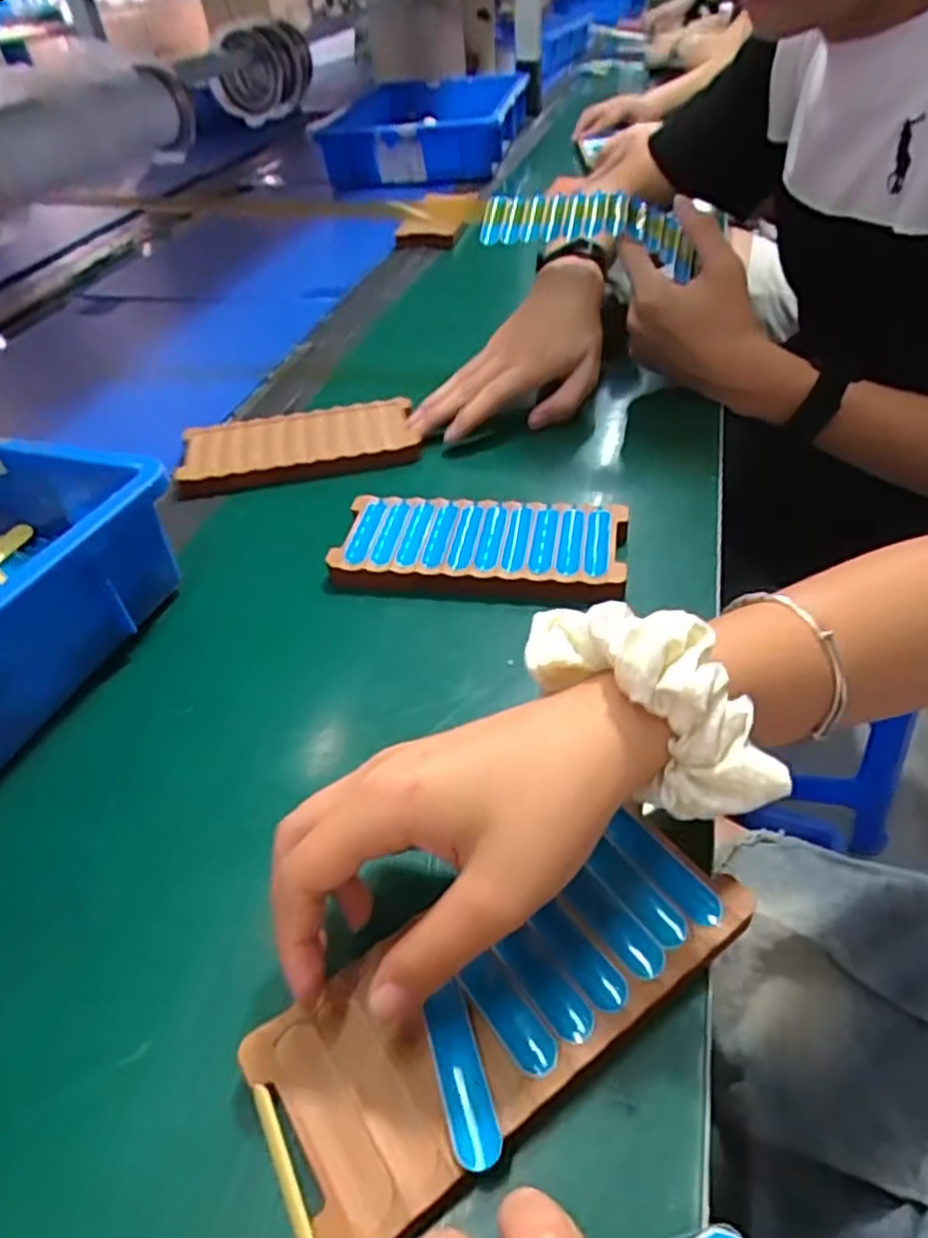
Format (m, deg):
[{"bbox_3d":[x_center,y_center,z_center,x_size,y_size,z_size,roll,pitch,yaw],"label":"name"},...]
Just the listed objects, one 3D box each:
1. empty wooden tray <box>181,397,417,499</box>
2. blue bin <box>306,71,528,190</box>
[{"bbox_3d":[-0.124,-0.132,0.547,0.172,0.013,0.069,-10,60,-9],"label":"empty wooden tray"},{"bbox_3d":[-0.042,-0.823,1.205,0.268,0.098,0.425,6,45,15],"label":"blue bin"}]

